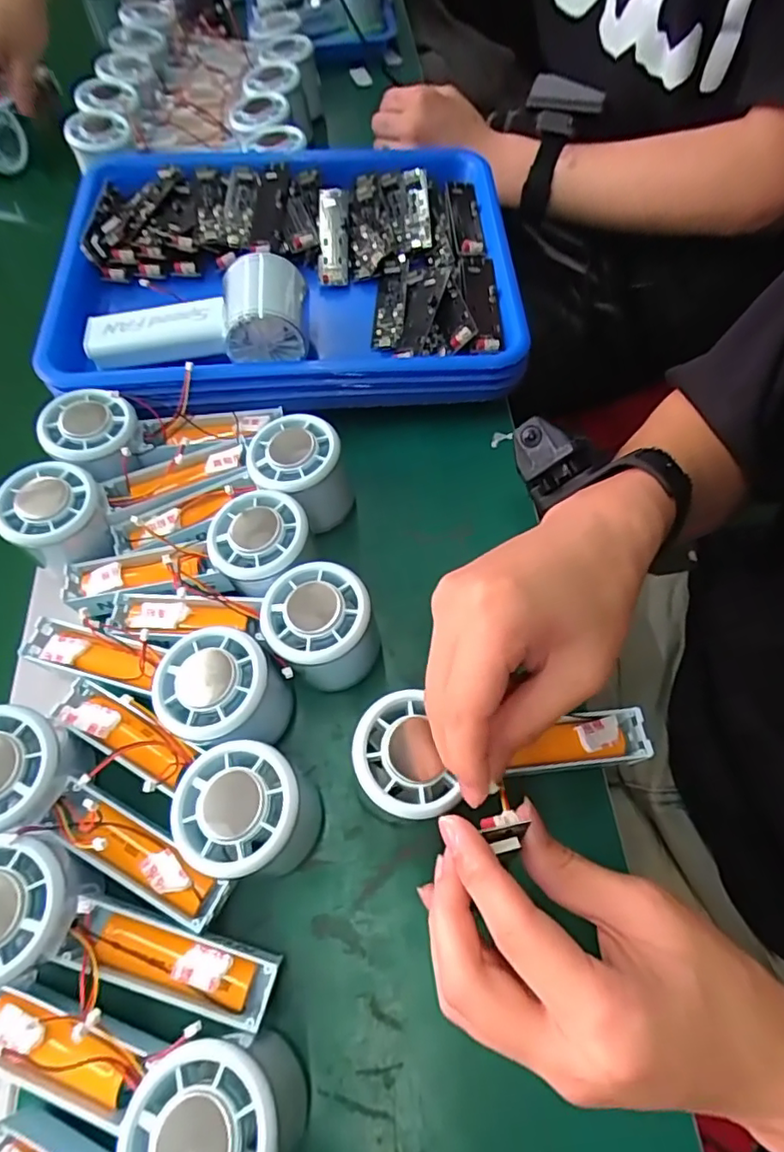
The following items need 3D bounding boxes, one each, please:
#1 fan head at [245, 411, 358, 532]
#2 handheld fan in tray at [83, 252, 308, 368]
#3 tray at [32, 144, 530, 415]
[{"bbox_3d":[-0.057,-0.063,0.371,0.060,0.059,0.059,-19,64,-7],"label":"fan head"},{"bbox_3d":[-0.135,-0.181,0.397,0.146,0.050,0.076,-5,63,1],"label":"handheld fan in tray"},{"bbox_3d":[-0.082,-0.233,0.438,0.336,0.057,0.254,-6,63,0],"label":"tray"}]

